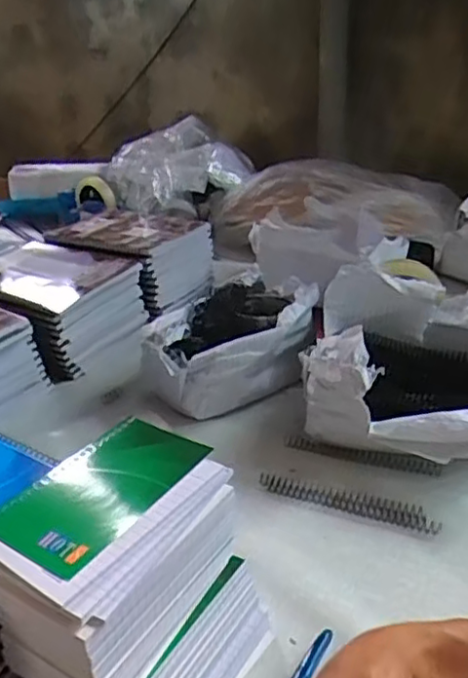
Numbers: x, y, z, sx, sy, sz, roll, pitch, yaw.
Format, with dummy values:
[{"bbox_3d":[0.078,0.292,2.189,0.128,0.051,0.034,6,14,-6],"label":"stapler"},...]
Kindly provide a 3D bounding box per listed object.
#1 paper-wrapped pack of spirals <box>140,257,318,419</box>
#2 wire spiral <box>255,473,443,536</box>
[{"bbox_3d":[0.002,0.010,0.733,0.195,0.112,0.131,-25,33,-36],"label":"paper-wrapped pack of spirals"},{"bbox_3d":[0.101,0.143,0.574,0.160,0.009,0.021,9,29,24],"label":"wire spiral"}]

